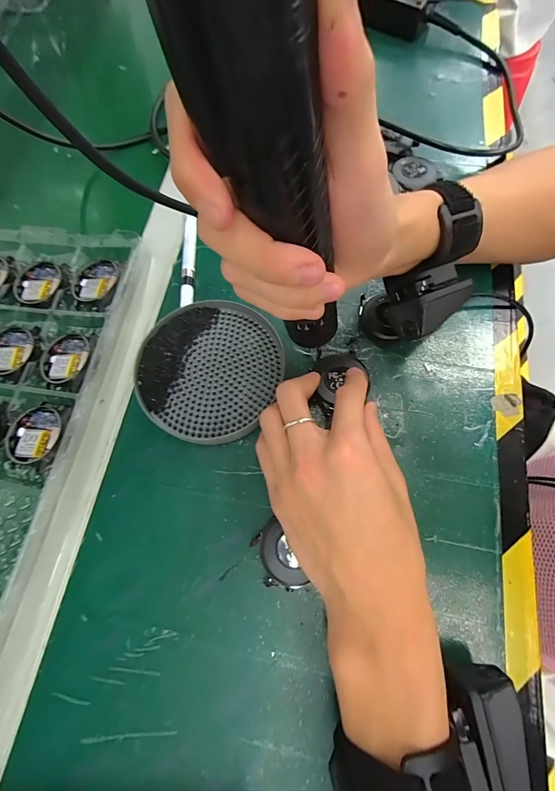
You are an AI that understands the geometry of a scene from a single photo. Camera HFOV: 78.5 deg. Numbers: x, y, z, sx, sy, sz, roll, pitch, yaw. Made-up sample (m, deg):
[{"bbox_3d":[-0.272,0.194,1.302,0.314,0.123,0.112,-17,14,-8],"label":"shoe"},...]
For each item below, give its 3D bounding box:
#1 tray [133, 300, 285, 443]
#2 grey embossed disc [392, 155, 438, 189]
[{"bbox_3d":[-0.052,-0.022,0.268,0.104,0.018,0.114,-1,70,2],"label":"tray"},{"bbox_3d":[0.133,-0.217,0.328,0.041,0.007,0.041,-1,70,2],"label":"grey embossed disc"}]

